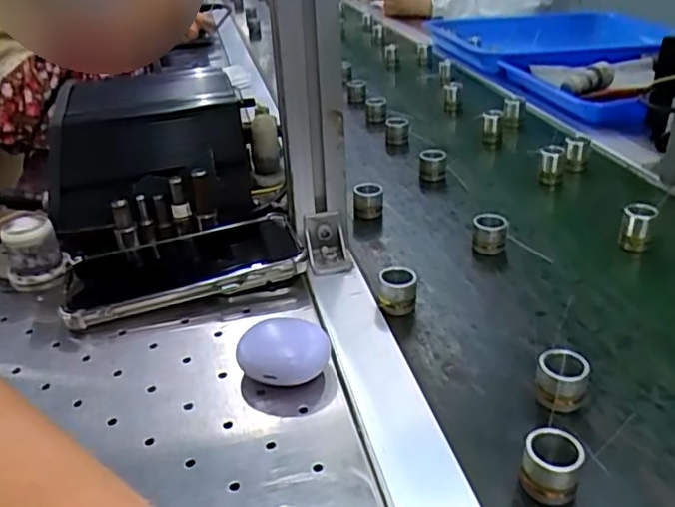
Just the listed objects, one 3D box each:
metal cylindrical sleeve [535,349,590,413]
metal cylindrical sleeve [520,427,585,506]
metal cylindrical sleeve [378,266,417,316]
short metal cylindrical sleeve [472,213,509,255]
[{"bbox_3d":[0.122,0.068,0.336,0.025,0.023,0.023,-1,30,0],"label":"metal cylindrical sleeve"},{"bbox_3d":[0.099,0.097,0.286,0.024,0.025,0.021,12,32,22],"label":"metal cylindrical sleeve"},{"bbox_3d":[0.040,0.025,0.415,0.024,0.025,0.023,-1,30,0],"label":"metal cylindrical sleeve"},{"bbox_3d":[0.117,-0.015,0.474,0.025,0.026,0.020,10,31,18],"label":"short metal cylindrical sleeve"}]

